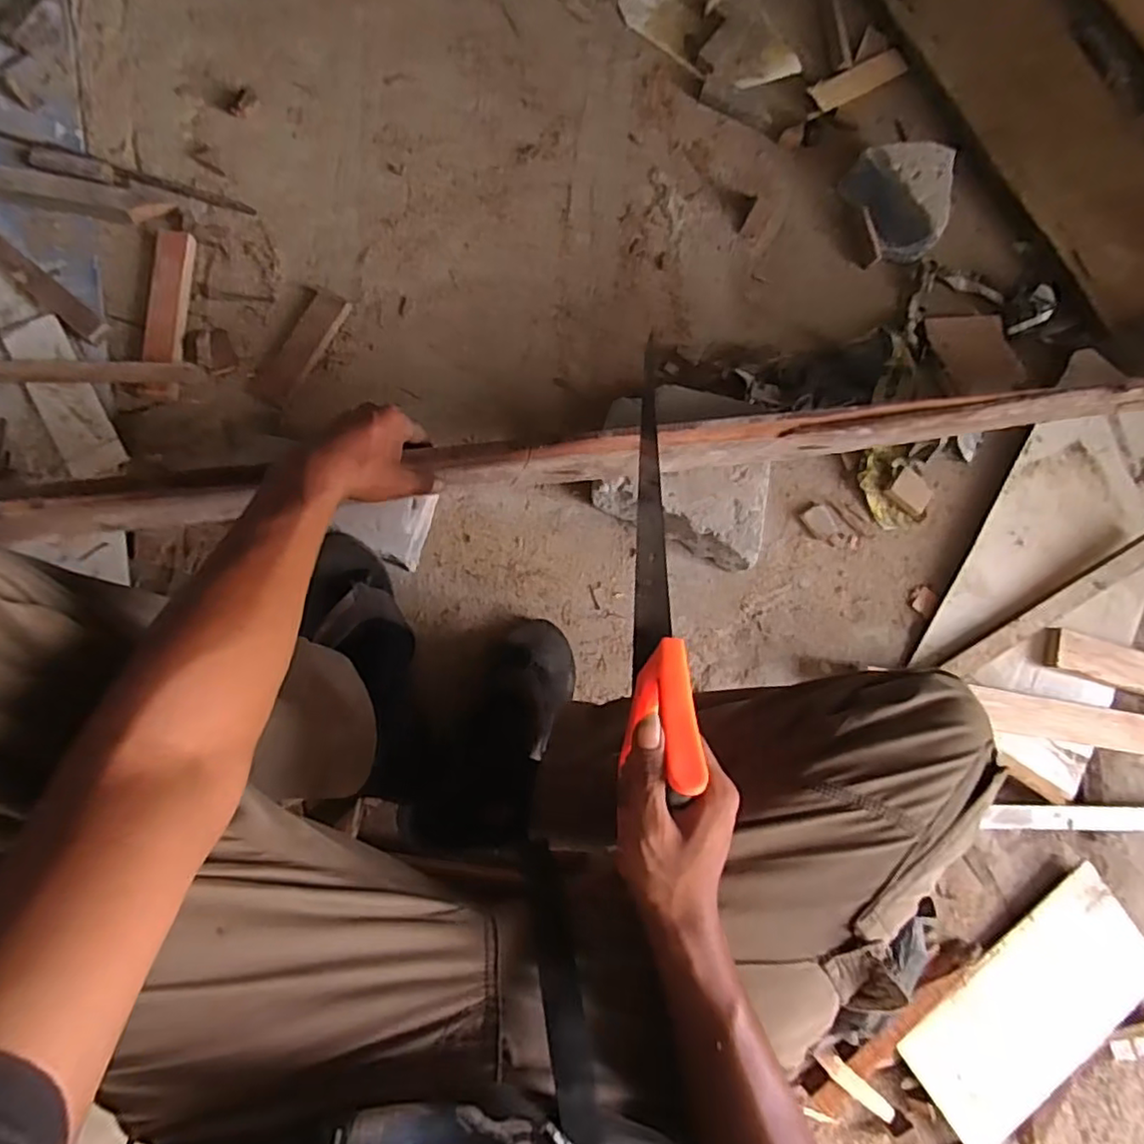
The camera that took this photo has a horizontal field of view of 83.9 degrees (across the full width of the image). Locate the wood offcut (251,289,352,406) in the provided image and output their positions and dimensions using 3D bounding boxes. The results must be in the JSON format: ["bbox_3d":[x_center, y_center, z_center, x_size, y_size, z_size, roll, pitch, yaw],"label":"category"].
[{"bbox_3d":[-0.315,-0.263,0.744,0.043,0.009,0.147,29,82,-3],"label":"wood offcut"}]

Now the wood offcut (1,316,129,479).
[{"bbox_3d":[-0.549,-0.187,0.689,0.061,0.008,0.183,-27,88,-9],"label":"wood offcut"}]

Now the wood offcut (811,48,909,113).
[{"bbox_3d":[0.402,-0.685,0.887,0.149,0.010,0.044,-27,88,-9],"label":"wood offcut"}]

